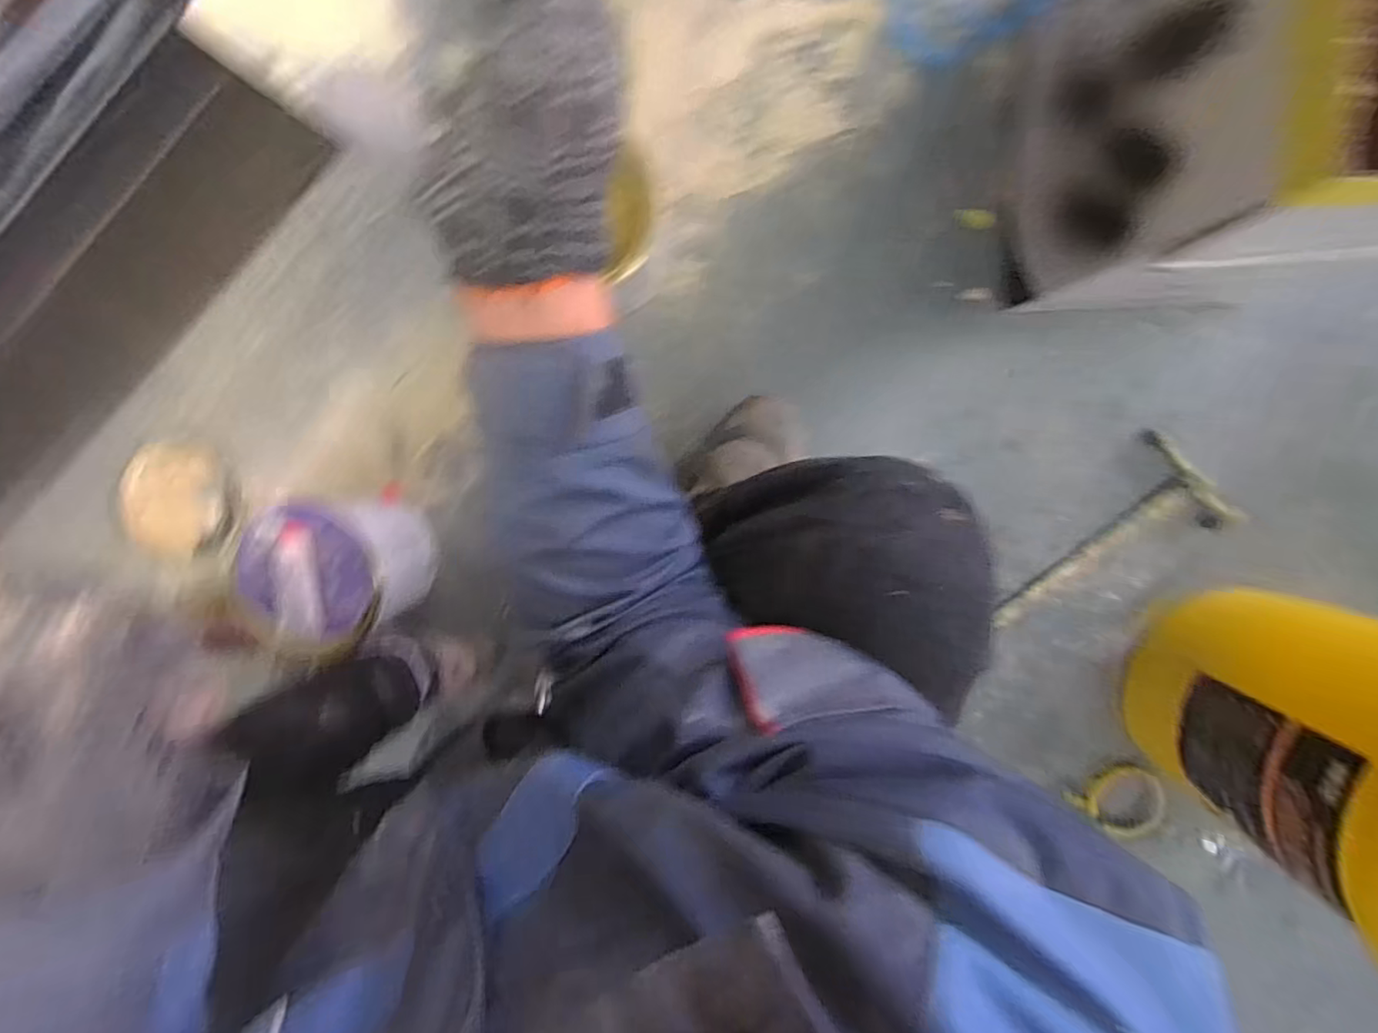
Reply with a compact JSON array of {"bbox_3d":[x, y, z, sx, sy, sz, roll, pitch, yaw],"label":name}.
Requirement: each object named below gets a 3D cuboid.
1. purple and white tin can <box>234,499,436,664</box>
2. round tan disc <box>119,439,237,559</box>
[{"bbox_3d":[-0.389,0.060,0.682,0.156,0.141,0.164,0,98,2],"label":"purple and white tin can"},{"bbox_3d":[-0.630,-0.025,0.748,0.137,0.017,0.128,0,98,2],"label":"round tan disc"}]

